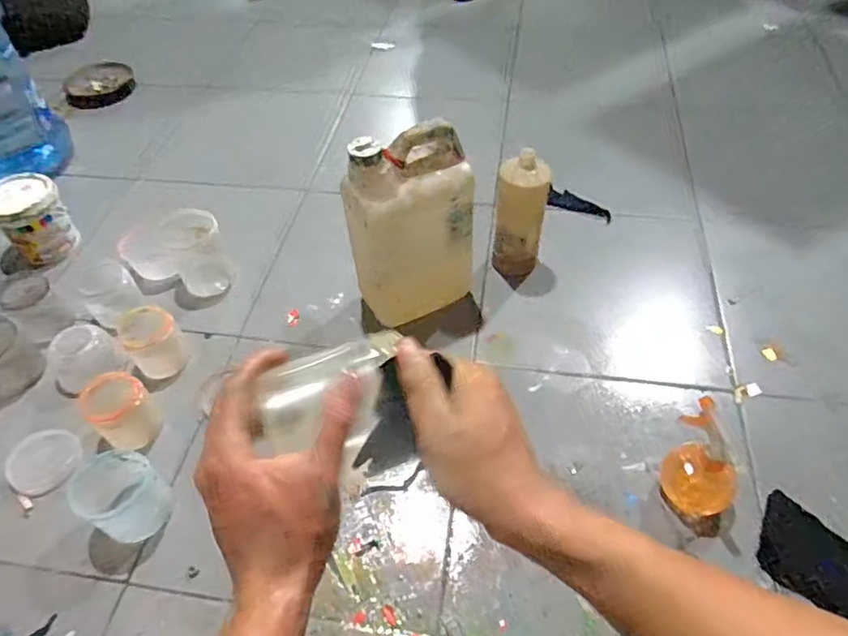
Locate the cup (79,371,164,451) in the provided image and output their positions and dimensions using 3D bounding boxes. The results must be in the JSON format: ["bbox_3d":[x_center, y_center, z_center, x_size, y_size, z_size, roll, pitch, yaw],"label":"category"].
[{"bbox_3d":[-0.440,0.140,0.854,0.097,0.090,0.084,31,58,26],"label":"cup"}]

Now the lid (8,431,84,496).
[{"bbox_3d":[-0.562,0.211,0.857,0.103,0.018,0.096,-2,50,2],"label":"lid"}]

